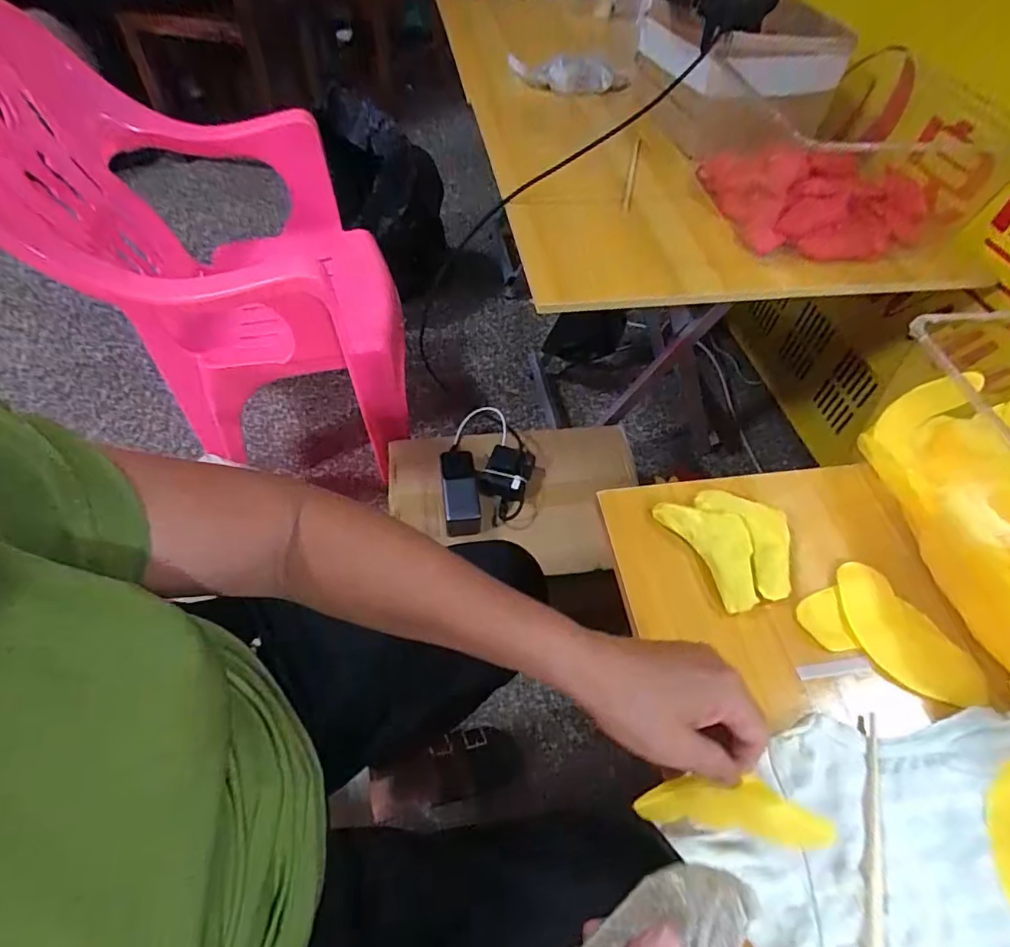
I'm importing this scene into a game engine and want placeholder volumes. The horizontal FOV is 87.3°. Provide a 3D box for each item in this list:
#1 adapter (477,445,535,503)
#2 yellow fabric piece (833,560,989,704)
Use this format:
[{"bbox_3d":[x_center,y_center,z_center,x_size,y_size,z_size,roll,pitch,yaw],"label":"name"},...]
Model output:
[{"bbox_3d":[0.004,-0.004,0.869,0.078,0.026,0.103,20,56,11],"label":"adapter"},{"bbox_3d":[0.308,0.126,0.413,0.057,0.012,0.118,-22,59,-17],"label":"yellow fabric piece"}]

